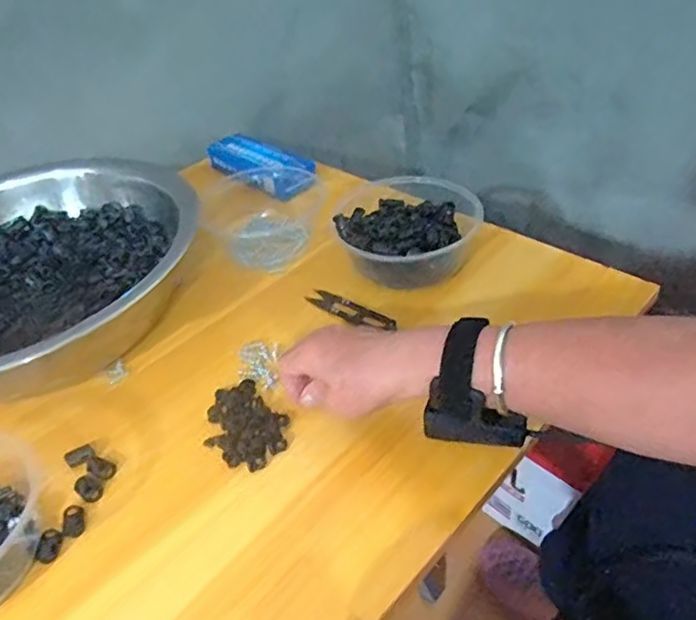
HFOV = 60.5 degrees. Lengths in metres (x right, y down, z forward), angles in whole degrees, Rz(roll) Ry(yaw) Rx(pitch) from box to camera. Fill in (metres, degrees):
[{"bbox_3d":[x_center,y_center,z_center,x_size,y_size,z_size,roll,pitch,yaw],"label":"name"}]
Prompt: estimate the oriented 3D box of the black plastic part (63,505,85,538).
[{"bbox_3d":[-0.187,0.144,0.406,0.013,0.006,0.023,-14,41,-8],"label":"black plastic part"}]

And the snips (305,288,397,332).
[{"bbox_3d":[0.002,0.001,0.542,0.093,0.013,0.019,26,50,33],"label":"snips"}]

